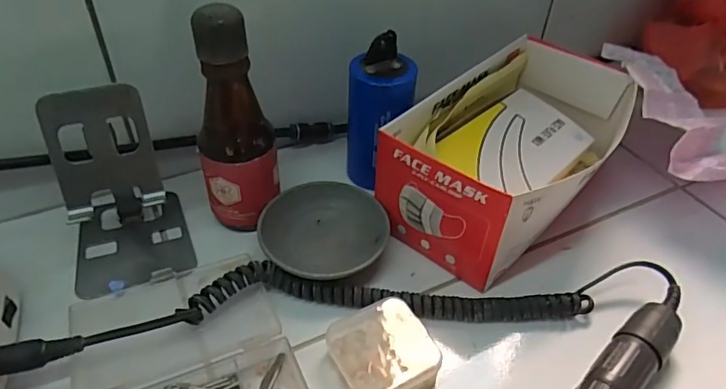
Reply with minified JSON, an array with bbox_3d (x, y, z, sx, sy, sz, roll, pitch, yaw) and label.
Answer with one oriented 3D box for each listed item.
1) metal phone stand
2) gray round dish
[{"bbox_3d":[-0.160,-0.006,0.343,0.075,0.100,0.080,-12,46,-17],"label":"metal phone stand"},{"bbox_3d":[-0.027,0.026,0.378,0.085,0.022,0.085,3,43,-3],"label":"gray round dish"}]

